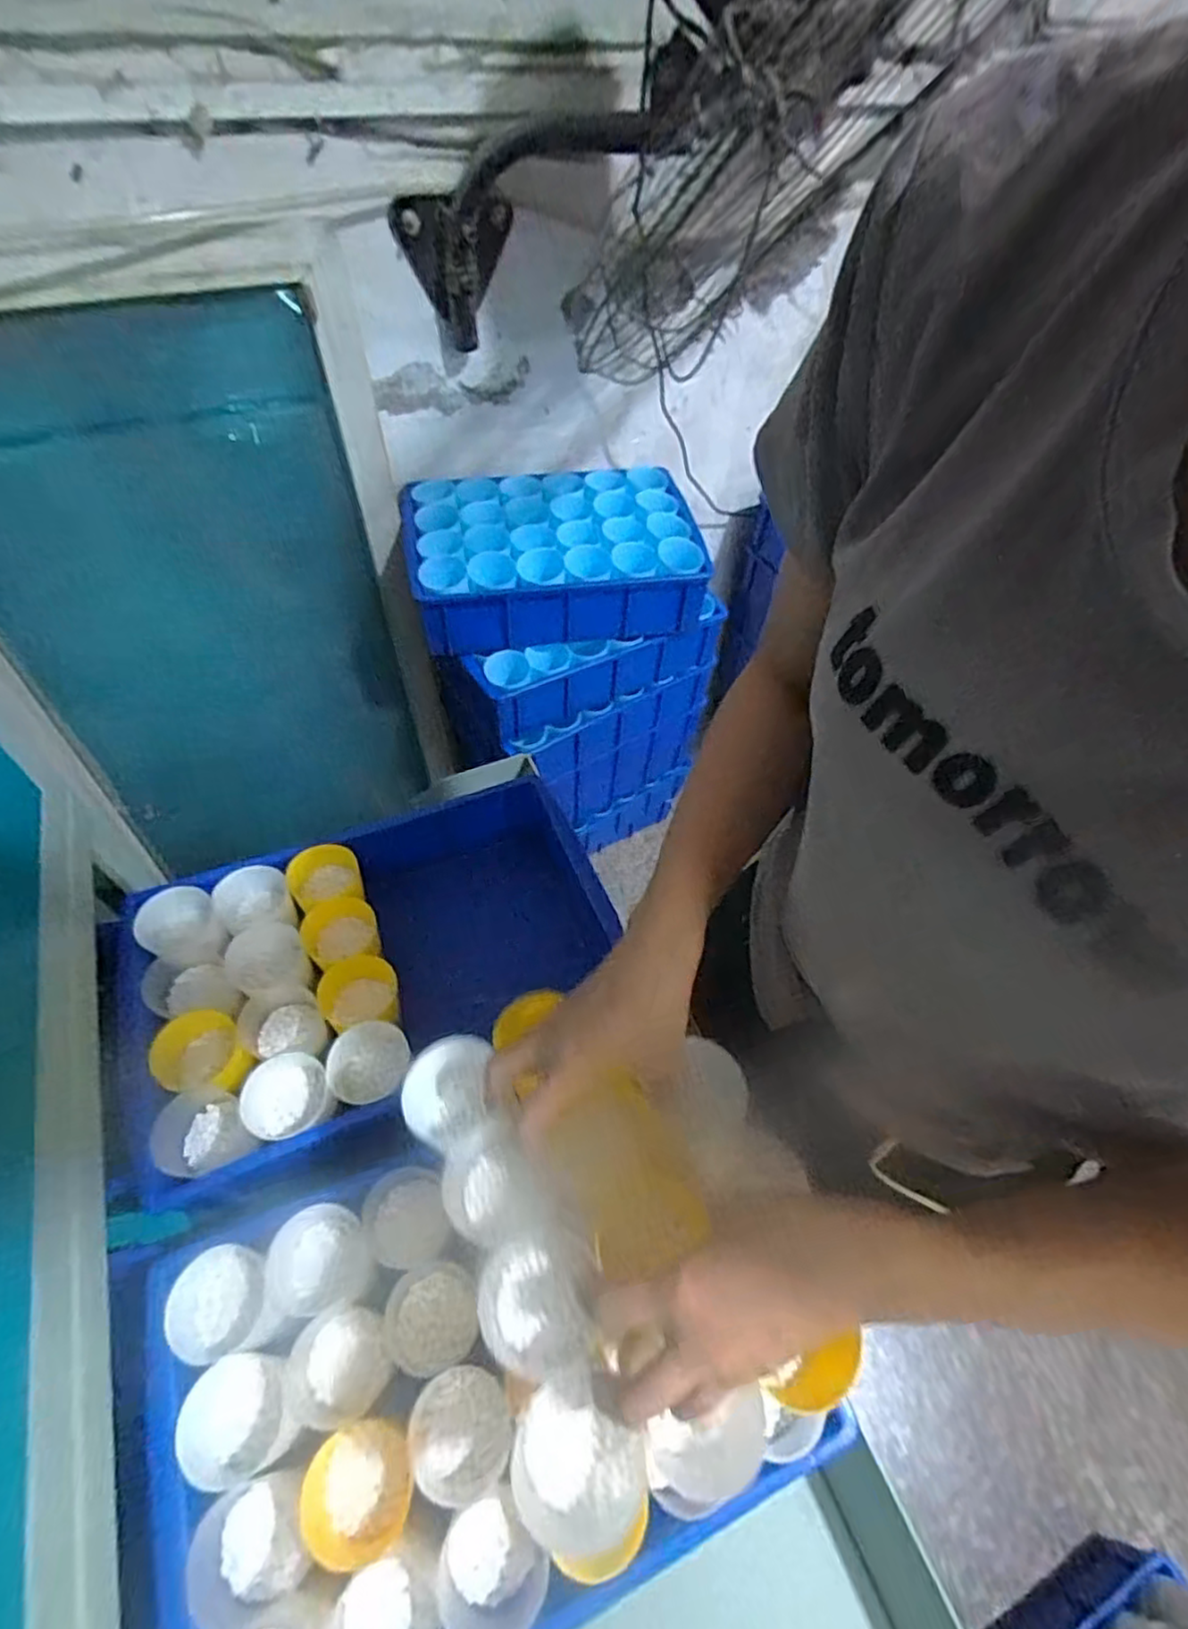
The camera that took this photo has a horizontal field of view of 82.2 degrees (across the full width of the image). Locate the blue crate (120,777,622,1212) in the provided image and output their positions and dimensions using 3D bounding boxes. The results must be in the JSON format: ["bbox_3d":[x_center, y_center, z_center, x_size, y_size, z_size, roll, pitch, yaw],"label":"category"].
[{"bbox_3d":[-0.185,0.155,0.637,0.434,0.124,0.270,-19,57,-16],"label":"blue crate"}]

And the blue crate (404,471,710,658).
[{"bbox_3d":[-0.052,-0.368,0.948,0.399,0.093,0.255,-10,55,-11],"label":"blue crate"}]

